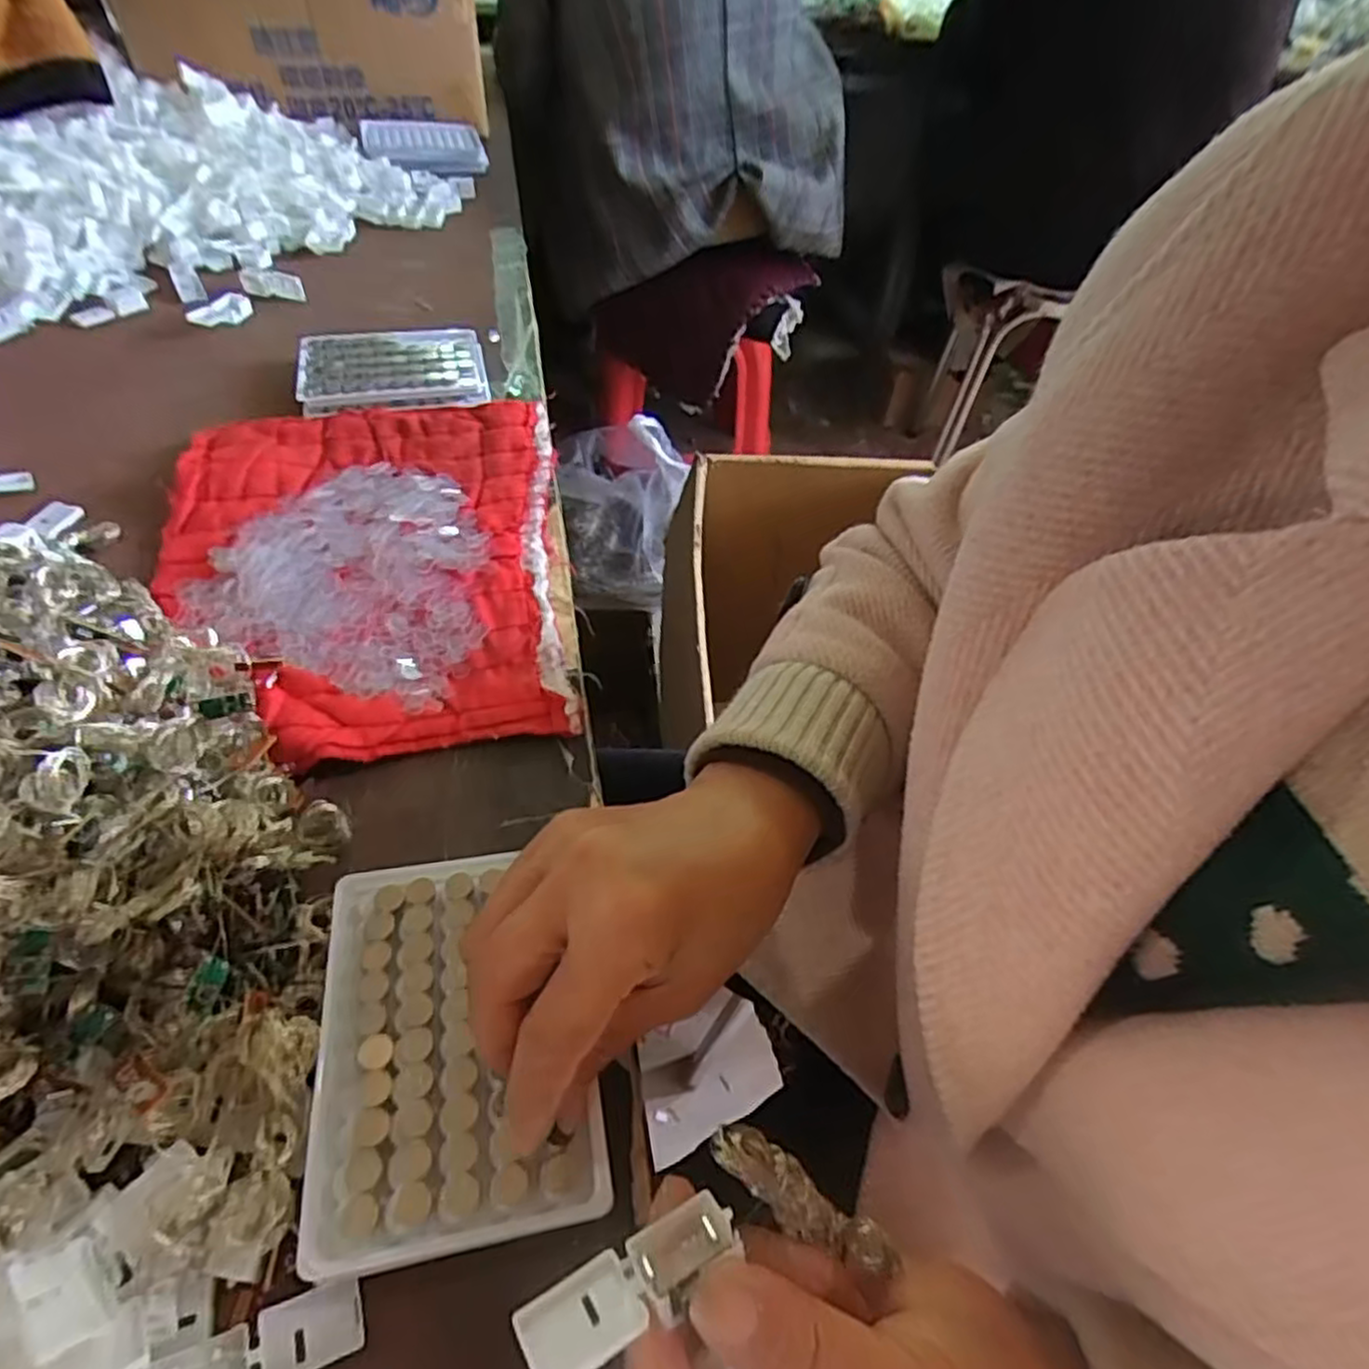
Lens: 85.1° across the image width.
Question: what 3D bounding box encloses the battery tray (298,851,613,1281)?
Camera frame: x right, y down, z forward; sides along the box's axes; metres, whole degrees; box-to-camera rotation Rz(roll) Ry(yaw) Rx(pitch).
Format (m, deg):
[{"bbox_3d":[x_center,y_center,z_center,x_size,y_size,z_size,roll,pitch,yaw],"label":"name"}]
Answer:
[{"bbox_3d":[-0.083,0.123,0.268,0.094,0.012,0.129,-8,52,-9],"label":"battery tray"}]

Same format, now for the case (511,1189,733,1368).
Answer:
[{"bbox_3d":[-0.013,0.150,0.185,0.054,0.011,0.020,-17,27,-32],"label":"case"}]

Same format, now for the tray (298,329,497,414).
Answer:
[{"bbox_3d":[-0.222,-0.241,0.568,0.133,0.015,0.096,-9,51,-13],"label":"tray"}]

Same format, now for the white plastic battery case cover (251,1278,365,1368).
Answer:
[{"bbox_3d":[-0.112,0.193,0.223,0.028,0.004,0.019,-3,47,-30],"label":"white plastic battery case cover"}]

